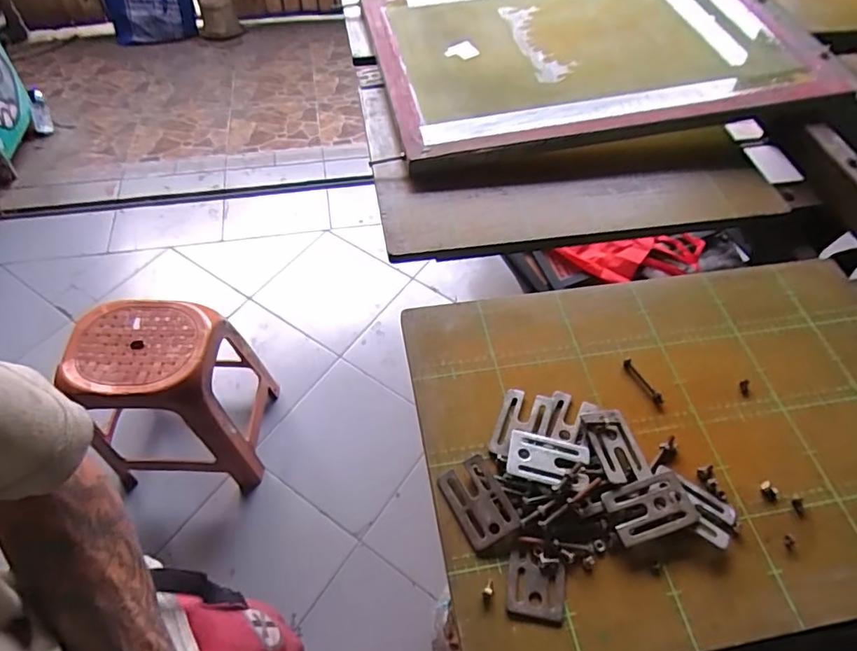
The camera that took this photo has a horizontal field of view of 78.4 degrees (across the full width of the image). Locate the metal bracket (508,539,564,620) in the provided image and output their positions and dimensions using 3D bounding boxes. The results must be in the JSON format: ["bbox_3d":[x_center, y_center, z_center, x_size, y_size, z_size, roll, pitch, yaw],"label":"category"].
[{"bbox_3d":[0.099,0.231,0.481,0.049,0.007,0.063,7,57,7],"label":"metal bracket"}]

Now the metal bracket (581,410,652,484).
[{"bbox_3d":[0.194,0.123,0.544,0.047,0.010,0.078,-13,57,-6],"label":"metal bracket"}]

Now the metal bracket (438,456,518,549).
[{"bbox_3d":[0.049,0.173,0.515,0.051,0.008,0.078,-28,59,-8],"label":"metal bracket"}]

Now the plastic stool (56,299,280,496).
[{"bbox_3d":[-0.620,0.189,1.329,0.352,0.470,0.331,3,56,0],"label":"plastic stool"}]

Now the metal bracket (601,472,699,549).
[{"bbox_3d":[0.215,0.177,0.509,0.082,0.009,0.052,-14,57,-8],"label":"metal bracket"}]

